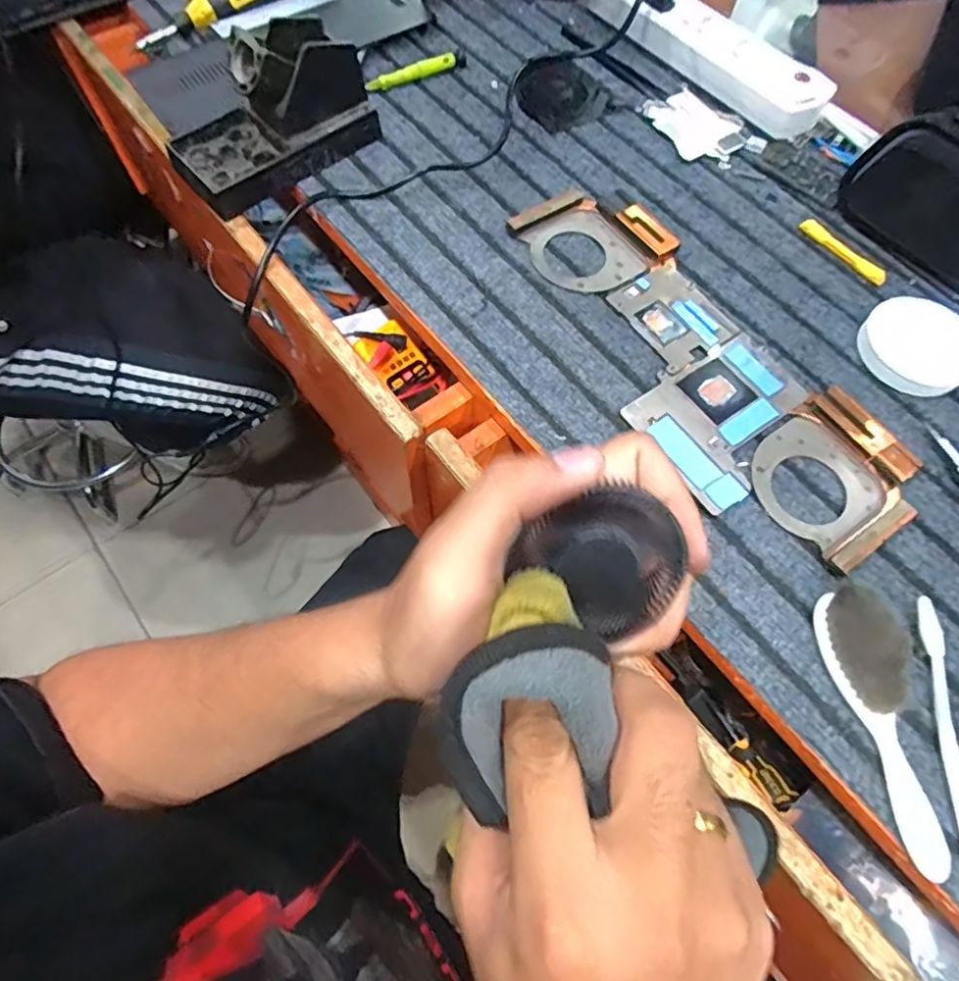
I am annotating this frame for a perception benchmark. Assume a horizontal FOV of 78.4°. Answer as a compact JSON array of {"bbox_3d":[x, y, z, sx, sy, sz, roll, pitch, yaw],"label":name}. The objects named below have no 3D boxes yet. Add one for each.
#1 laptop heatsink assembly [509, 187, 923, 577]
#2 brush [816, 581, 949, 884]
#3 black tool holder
[{"bbox_3d":[0.149,-0.096,0.425,0.130,0.012,0.342,-32,71,-16],"label":"laptop heatsink assembly"},{"bbox_3d":[0.221,0.125,0.324,0.040,0.028,0.141,-5,66,-5],"label":"brush"},{"bbox_3d":[-0.172,-0.309,0.469,0.160,0.079,0.093,-38,72,-17],"label":"black tool holder"}]

